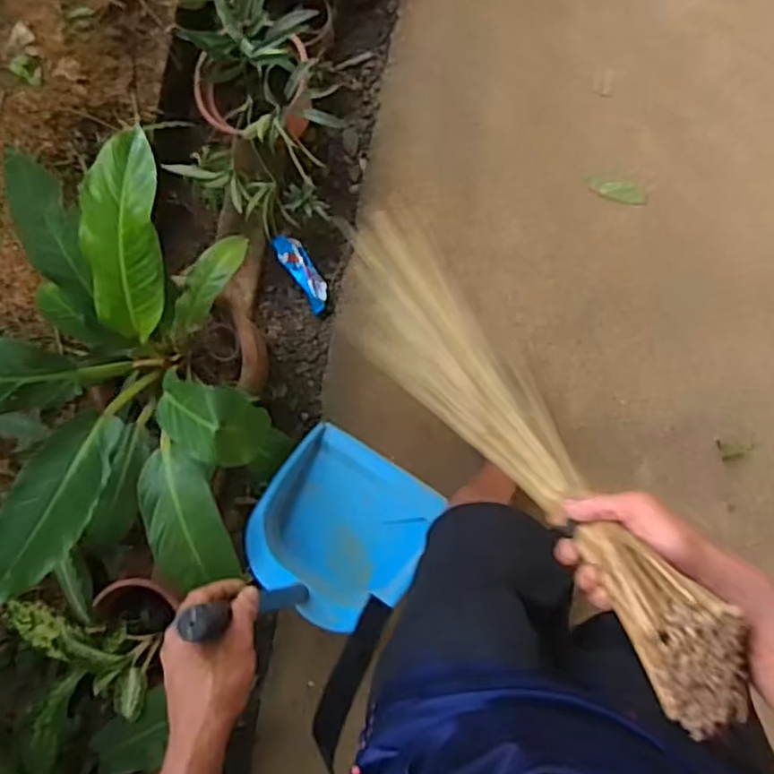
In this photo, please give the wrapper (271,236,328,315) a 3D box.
[{"bbox_3d":[-0.173,-0.237,1.430,0.054,0.017,0.176,-32,86,6],"label":"wrapper"}]

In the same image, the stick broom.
[{"bbox_3d":[0.103,0.013,0.733,0.107,0.717,0.081,-36,130,6],"label":"stick broom"}]

